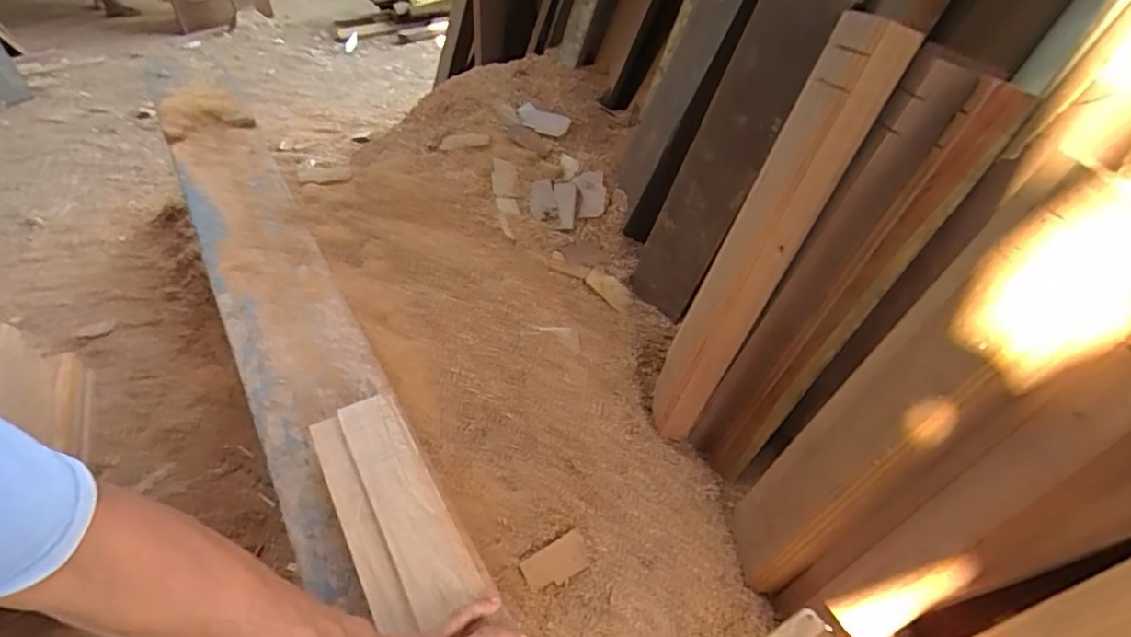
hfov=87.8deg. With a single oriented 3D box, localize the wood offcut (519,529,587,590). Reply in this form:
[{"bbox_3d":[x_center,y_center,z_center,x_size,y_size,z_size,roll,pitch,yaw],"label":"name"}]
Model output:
[{"bbox_3d":[-0.014,0.359,0.865,0.104,0.005,0.054,-21,70,-30],"label":"wood offcut"}]

